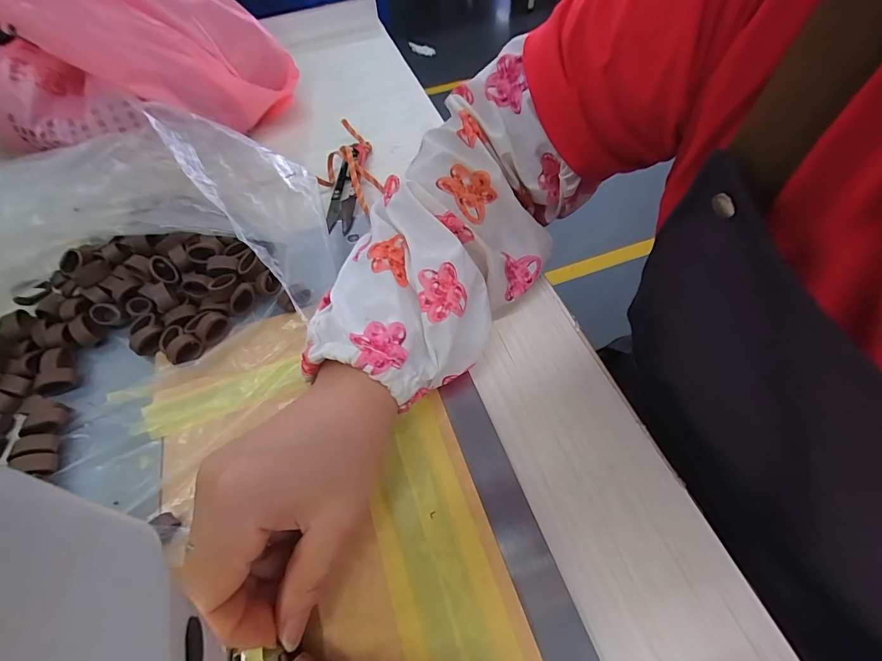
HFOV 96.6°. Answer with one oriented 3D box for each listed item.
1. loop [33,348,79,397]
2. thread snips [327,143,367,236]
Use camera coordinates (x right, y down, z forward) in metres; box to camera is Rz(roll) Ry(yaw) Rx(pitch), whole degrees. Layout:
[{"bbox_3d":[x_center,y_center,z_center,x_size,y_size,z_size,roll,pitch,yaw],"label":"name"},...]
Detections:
[{"bbox_3d":[-0.238,0.025,0.244,0.019,0.012,0.028,-19,58,-9],"label":"loop"},{"bbox_3d":[-0.081,-0.123,0.331,0.023,0.010,0.106,-1,57,2],"label":"thread snips"}]

